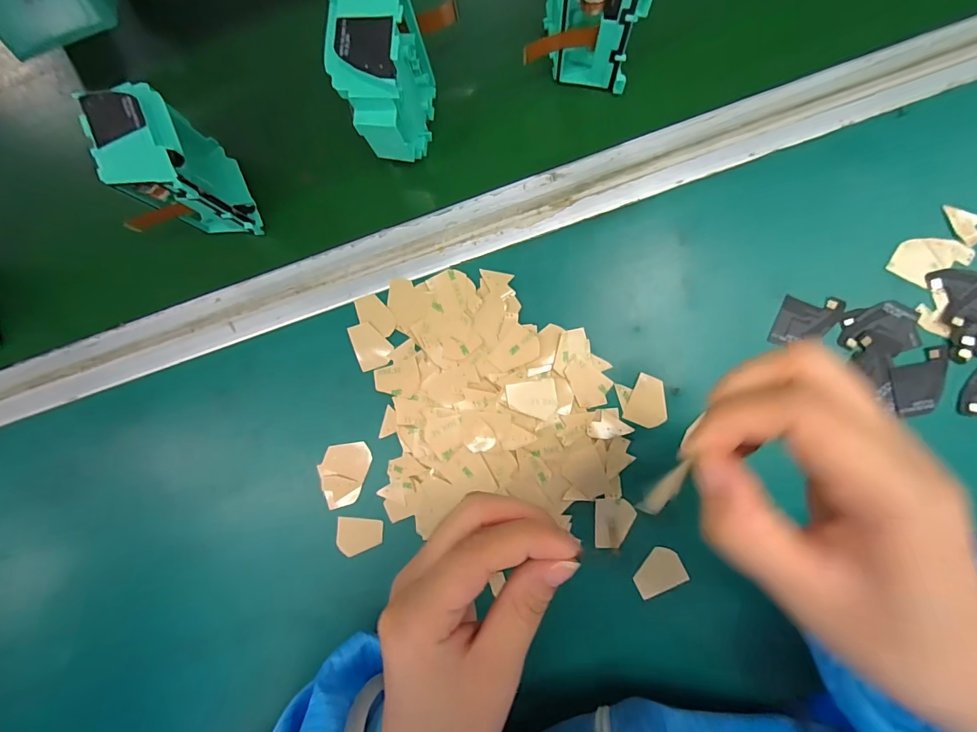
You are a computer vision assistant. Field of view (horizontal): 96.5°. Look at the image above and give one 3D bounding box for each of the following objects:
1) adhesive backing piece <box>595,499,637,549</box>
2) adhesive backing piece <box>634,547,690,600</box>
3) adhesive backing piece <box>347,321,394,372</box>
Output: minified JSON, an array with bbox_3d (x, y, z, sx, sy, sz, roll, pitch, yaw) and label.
[{"bbox_3d":[0.076,0.095,0.260,0.023,0.004,0.029,1,85,4],"label":"adhesive backing piece"},{"bbox_3d":[0.100,0.122,0.258,0.030,0.004,0.023,-27,79,4],"label":"adhesive backing piece"},{"bbox_3d":[-0.074,-0.013,0.275,0.023,0.004,0.030,-18,84,3],"label":"adhesive backing piece"}]

